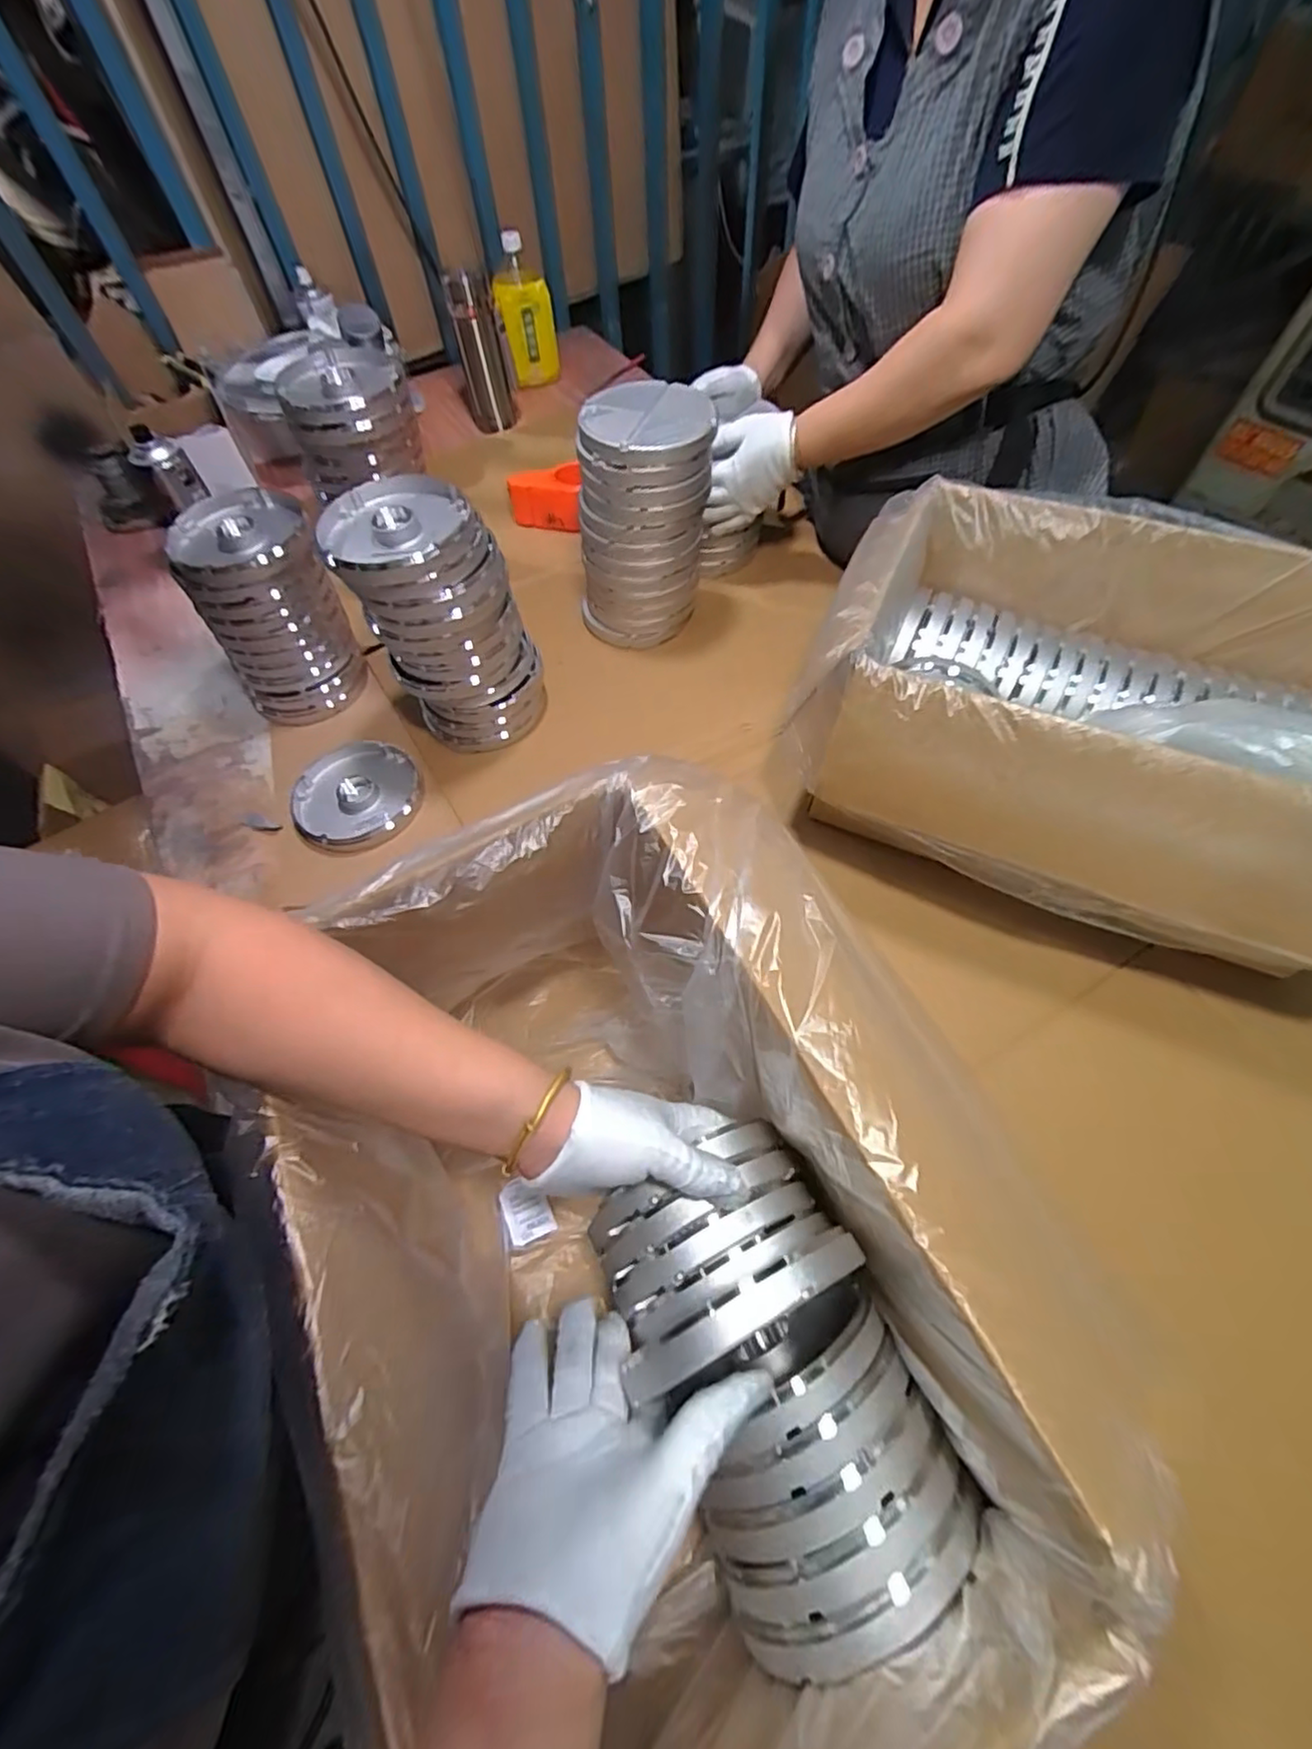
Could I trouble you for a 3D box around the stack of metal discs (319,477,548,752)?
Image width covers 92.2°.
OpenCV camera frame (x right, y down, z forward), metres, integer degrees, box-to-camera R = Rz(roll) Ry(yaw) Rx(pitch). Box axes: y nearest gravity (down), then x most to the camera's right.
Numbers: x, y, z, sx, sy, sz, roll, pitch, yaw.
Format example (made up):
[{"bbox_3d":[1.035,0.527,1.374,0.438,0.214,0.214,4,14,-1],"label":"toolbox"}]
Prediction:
[{"bbox_3d":[-0.214,-0.259,0.658,0.150,0.223,0.140,-20,61,-8],"label":"stack of metal discs"}]

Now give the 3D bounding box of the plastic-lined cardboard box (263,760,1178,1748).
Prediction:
[{"bbox_3d":[-0.009,0.187,0.399,0.329,0.220,0.475,-21,61,-9],"label":"plastic-lined cardboard box"}]

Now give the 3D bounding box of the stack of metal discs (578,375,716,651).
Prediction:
[{"bbox_3d":[-0.017,-0.403,0.728,0.149,0.225,0.131,7,61,7],"label":"stack of metal discs"}]

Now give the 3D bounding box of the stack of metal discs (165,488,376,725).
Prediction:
[{"bbox_3d":[-0.431,-0.297,0.724,0.145,0.194,0.143,-20,61,-8],"label":"stack of metal discs"}]

